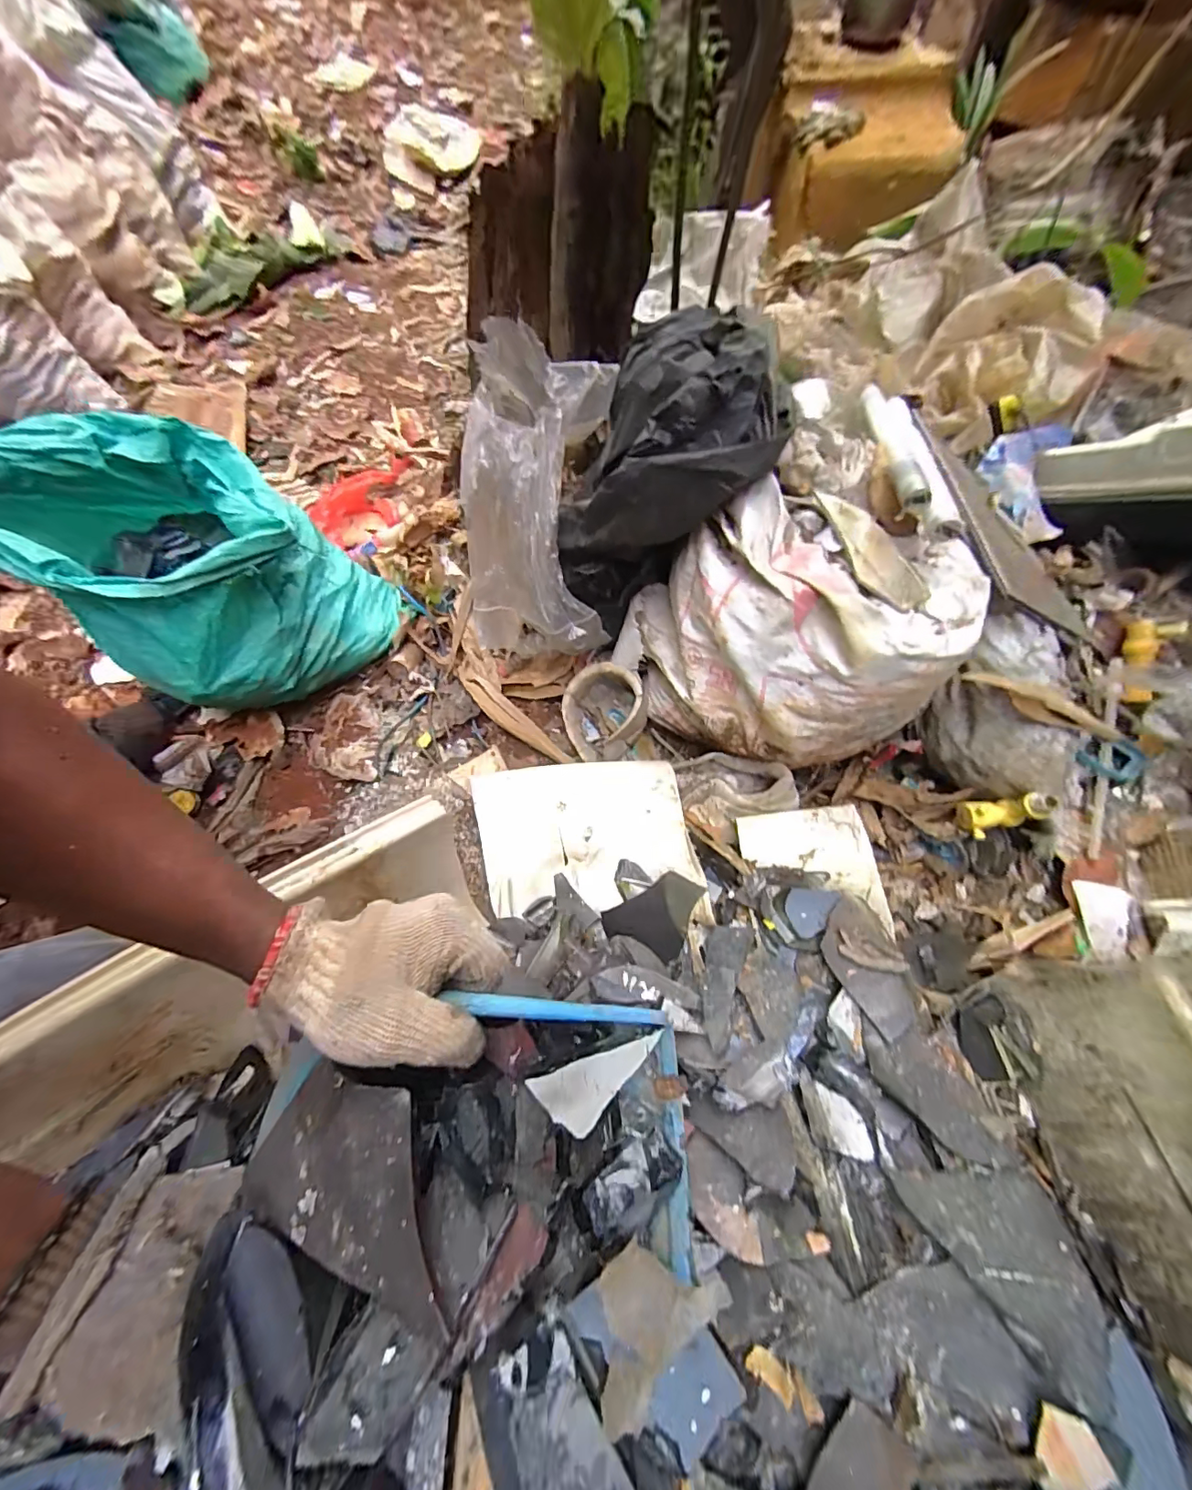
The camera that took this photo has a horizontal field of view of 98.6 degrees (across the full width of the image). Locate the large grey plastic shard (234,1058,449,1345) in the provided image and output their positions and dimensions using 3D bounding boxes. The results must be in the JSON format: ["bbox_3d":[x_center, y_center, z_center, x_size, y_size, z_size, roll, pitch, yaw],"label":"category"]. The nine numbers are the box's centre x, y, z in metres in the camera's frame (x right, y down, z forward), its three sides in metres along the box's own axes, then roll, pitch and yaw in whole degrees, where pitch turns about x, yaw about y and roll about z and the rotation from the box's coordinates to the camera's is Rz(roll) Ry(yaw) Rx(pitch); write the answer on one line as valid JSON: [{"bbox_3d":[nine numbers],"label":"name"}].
[{"bbox_3d":[-0.122,0.217,0.263,0.131,0.016,0.080,7,75,26],"label":"large grey plastic shard"}]

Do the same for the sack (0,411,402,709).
[{"bbox_3d":[-0.567,-0.259,0.748,0.379,0.307,0.333,30,73,10],"label":"sack"}]

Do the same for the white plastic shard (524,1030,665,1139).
[{"bbox_3d":[0.002,0.172,0.257,0.066,0.004,0.034,-11,91,-18],"label":"white plastic shard"}]

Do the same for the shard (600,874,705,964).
[{"bbox_3d":[0.060,0.182,0.568,0.091,0.007,0.105,24,111,19],"label":"shard"}]

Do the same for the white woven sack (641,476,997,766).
[{"bbox_3d":[0.220,-0.101,0.598,0.308,0.267,0.212,-3,70,-2],"label":"white woven sack"}]

